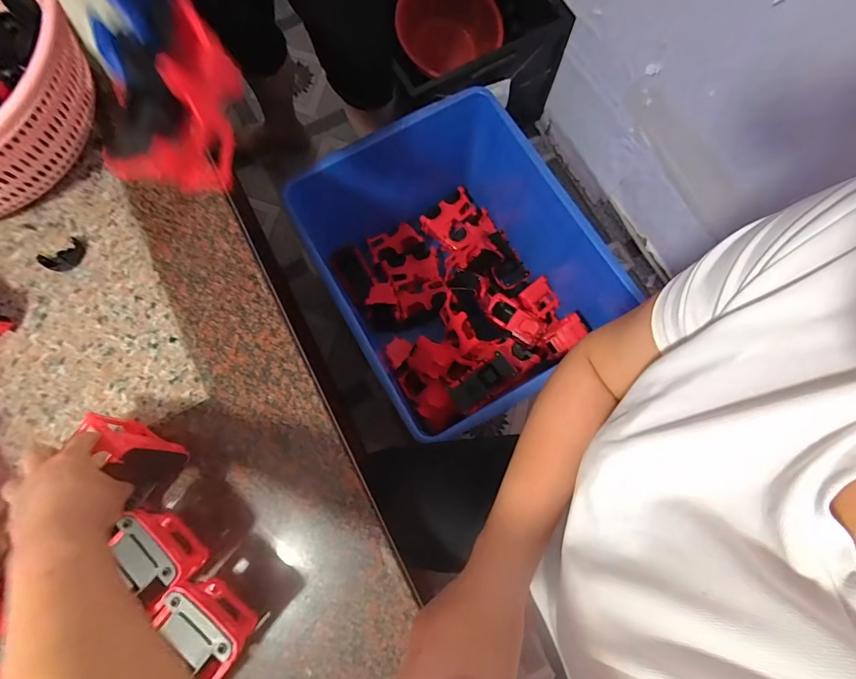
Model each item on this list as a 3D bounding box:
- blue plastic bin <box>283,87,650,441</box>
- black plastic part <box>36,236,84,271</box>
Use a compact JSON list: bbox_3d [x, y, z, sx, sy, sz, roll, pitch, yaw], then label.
[{"bbox_3d":[0.056,-0.148,0.954,0.488,0.376,0.559,-29,78,-6],"label":"blue plastic bin"},{"bbox_3d":[-0.451,-0.102,0.520,0.049,0.009,0.033,-41,79,-8],"label":"black plastic part"}]

